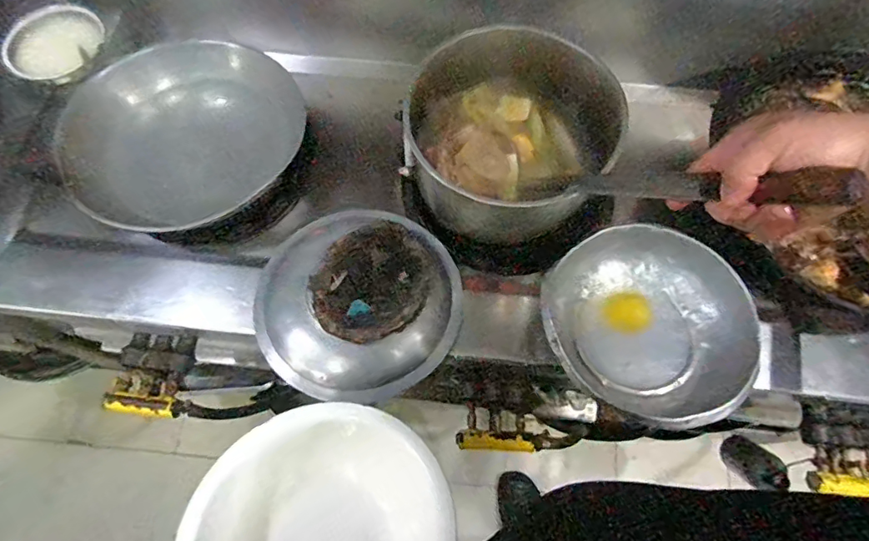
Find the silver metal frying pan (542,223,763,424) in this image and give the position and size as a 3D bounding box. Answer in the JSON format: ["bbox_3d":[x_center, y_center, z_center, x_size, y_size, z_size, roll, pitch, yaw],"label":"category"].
[{"bbox_3d":[0.290,0.076,0.697,0.289,0.089,0.265,26,70,10],"label":"silver metal frying pan"}]

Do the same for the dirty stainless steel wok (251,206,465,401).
[{"bbox_3d":[-0.109,0.038,0.725,0.291,0.116,0.254,-11,68,-5],"label":"dirty stainless steel wok"}]

